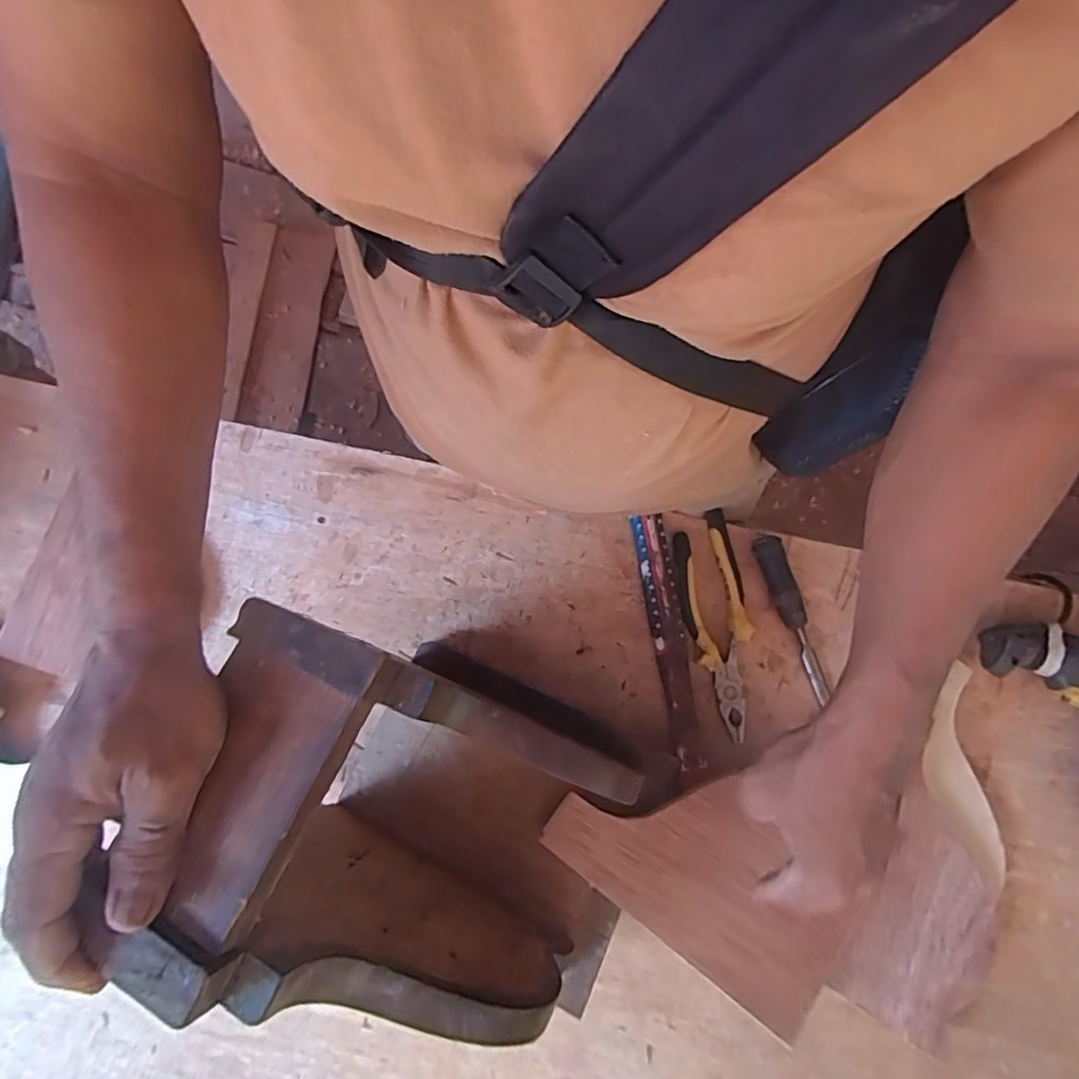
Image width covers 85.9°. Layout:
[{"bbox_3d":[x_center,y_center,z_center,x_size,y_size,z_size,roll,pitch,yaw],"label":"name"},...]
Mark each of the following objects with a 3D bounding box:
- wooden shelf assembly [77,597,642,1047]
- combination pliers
[{"bbox_3d":[-0.050,0.184,0.376,0.272,0.275,0.162,27,80,5],"label":"wooden shelf assembly"},{"bbox_3d":[0.171,0.079,0.559,0.060,0.025,0.211,-8,79,-1],"label":"combination pliers"}]

